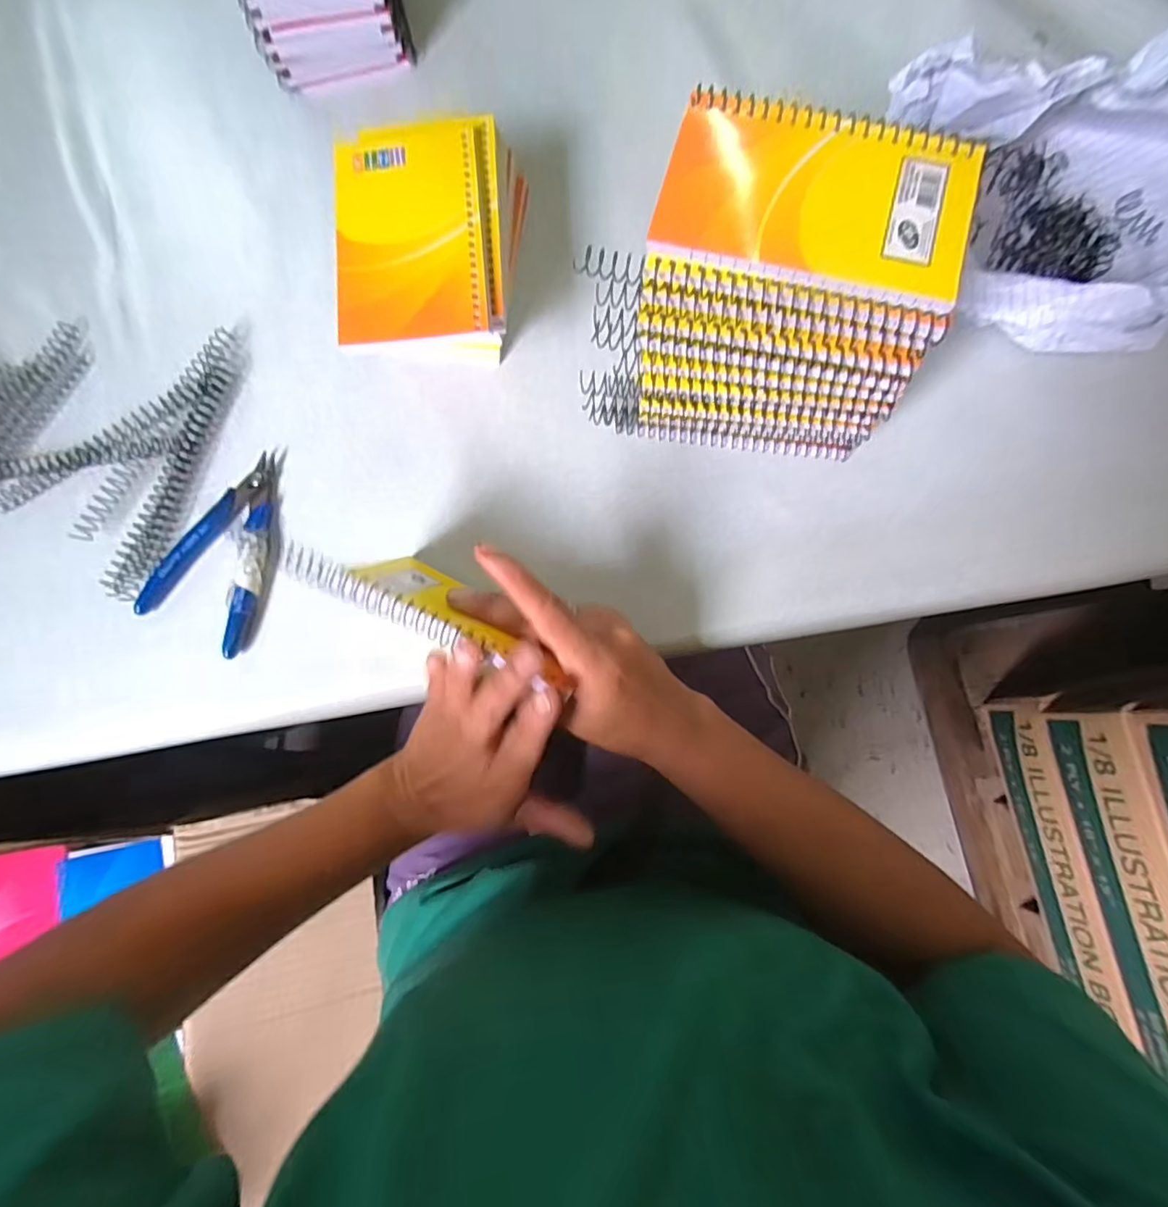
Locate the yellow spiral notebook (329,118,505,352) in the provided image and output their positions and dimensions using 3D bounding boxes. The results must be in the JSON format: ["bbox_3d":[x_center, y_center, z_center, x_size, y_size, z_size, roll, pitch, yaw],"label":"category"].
[{"bbox_3d":[-0.092,-0.211,0.322,0.089,0.009,0.138,-5,81,3],"label":"yellow spiral notebook"}]

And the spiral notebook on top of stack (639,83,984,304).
[{"bbox_3d":[0.100,-0.176,0.247,0.128,0.004,0.081,16,82,4],"label":"spiral notebook on top of stack"}]

